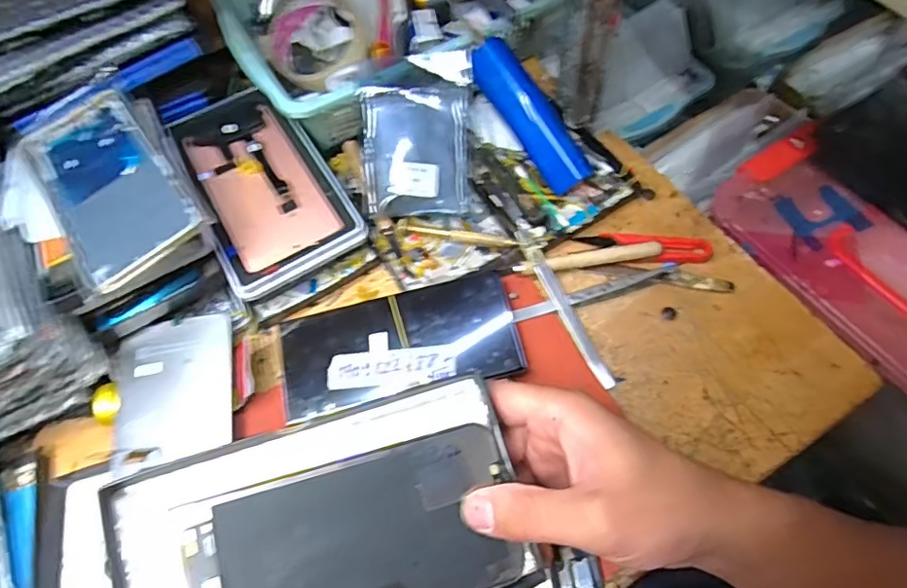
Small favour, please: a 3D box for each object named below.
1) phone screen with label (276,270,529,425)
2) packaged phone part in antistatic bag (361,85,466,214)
[{"bbox_3d":[-0.038,0.034,0.377,0.161,0.005,0.071,-14,68,1],"label":"phone screen with label"},{"bbox_3d":[-0.029,-0.113,0.438,0.082,0.019,0.097,-4,91,-4],"label":"packaged phone part in antistatic bag"}]

